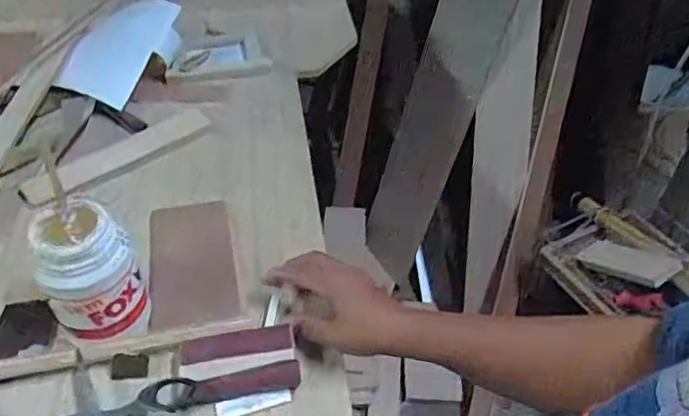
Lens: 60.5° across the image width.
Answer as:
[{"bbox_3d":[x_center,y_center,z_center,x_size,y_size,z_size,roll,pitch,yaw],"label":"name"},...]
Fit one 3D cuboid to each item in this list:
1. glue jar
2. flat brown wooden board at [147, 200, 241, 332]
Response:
[{"bbox_3d":[-0.218,0.060,0.513,0.076,0.121,0.071,1,43,-1],"label":"glue jar"},{"bbox_3d":[-0.161,0.054,0.626,0.085,0.012,0.159,-9,53,-7],"label":"flat brown wooden board"}]

